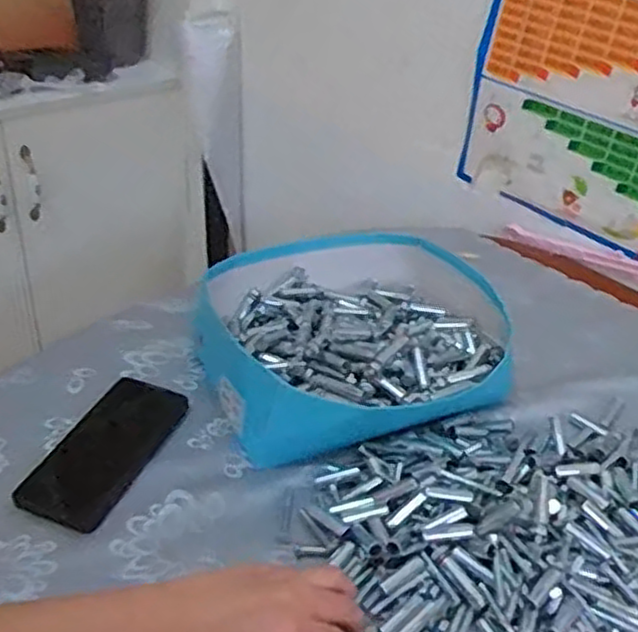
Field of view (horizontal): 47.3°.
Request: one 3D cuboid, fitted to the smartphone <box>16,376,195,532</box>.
[{"bbox_3d":[-0.185,0.115,0.639,0.080,0.014,0.164,15,37,15],"label":"smartphone"}]

